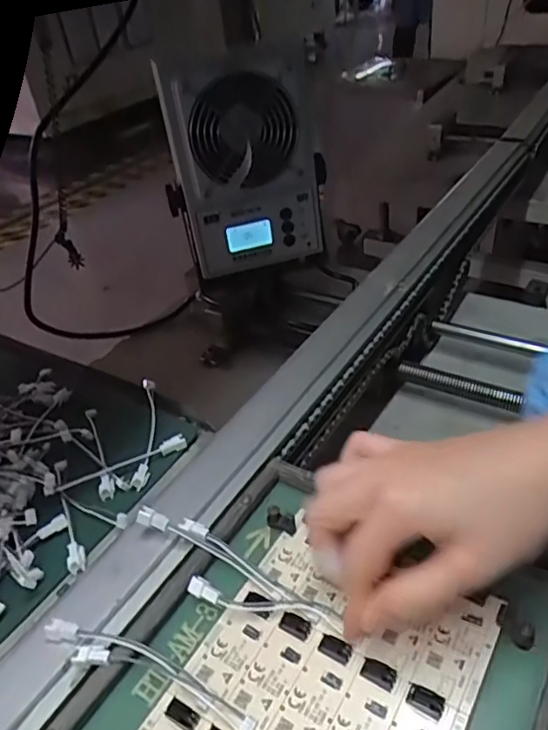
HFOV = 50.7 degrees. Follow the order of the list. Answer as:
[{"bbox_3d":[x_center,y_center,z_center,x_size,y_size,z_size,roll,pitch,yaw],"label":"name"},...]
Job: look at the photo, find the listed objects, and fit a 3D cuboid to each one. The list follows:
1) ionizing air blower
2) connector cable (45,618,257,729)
[{"bbox_3d":[-0.030,-0.205,0.607,0.159,0.216,0.070,-8,37,1],"label":"ionizing air blower"},{"bbox_3d":[-0.063,0.152,0.292,0.118,0.012,0.016,12,41,20],"label":"connector cable"}]

